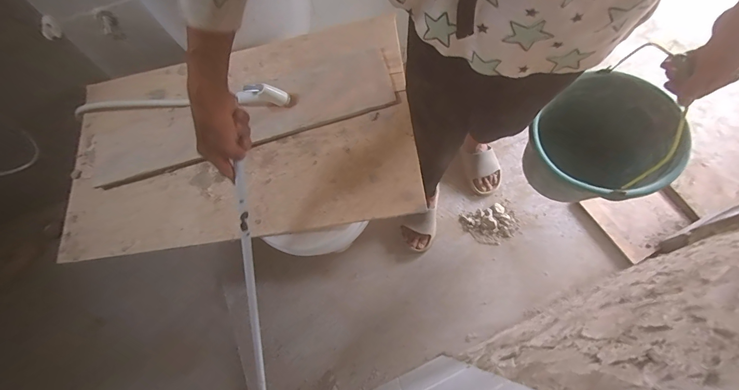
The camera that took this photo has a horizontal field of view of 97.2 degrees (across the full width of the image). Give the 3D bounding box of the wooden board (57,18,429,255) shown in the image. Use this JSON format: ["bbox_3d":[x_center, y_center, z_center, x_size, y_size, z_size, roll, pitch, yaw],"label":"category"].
[{"bbox_3d":[-0.316,-0.124,0.722,0.805,0.027,0.443,-9,75,9],"label":"wooden board"}]

